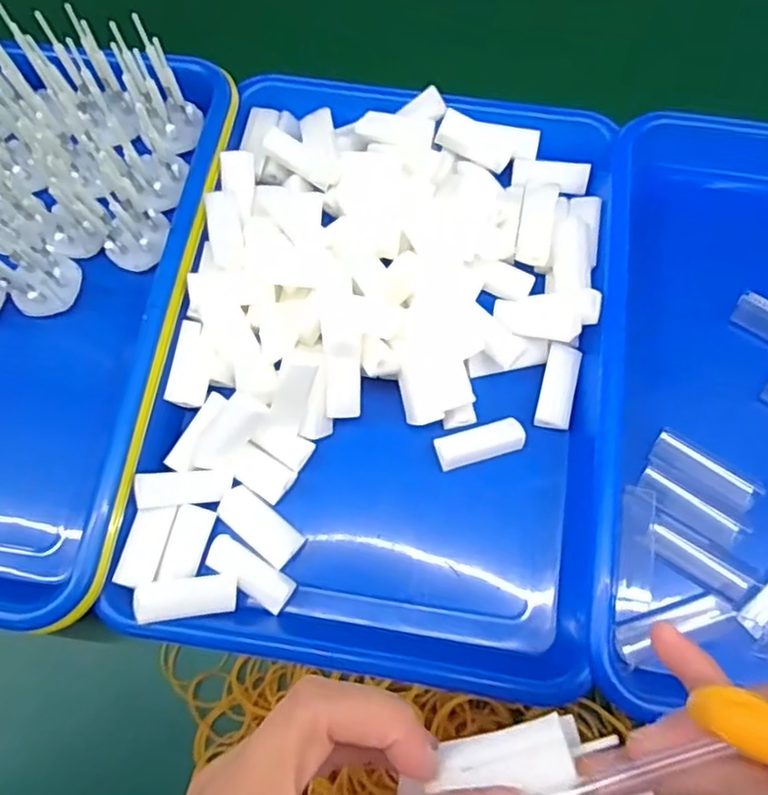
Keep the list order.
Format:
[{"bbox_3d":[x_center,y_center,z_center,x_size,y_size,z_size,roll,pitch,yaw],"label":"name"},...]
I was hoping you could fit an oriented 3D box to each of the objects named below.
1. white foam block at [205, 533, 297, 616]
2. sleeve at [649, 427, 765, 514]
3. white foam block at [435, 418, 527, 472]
[{"bbox_3d":[-0.068,0.088,0.324,0.046,0.008,0.018,32,75,12],"label":"white foam block"},{"bbox_3d":[0.169,0.038,0.340,0.055,0.005,0.022,32,75,12],"label":"sleeve"},{"bbox_3d":[0.051,0.025,0.347,0.046,0.016,0.019,-16,71,-3],"label":"white foam block"}]

